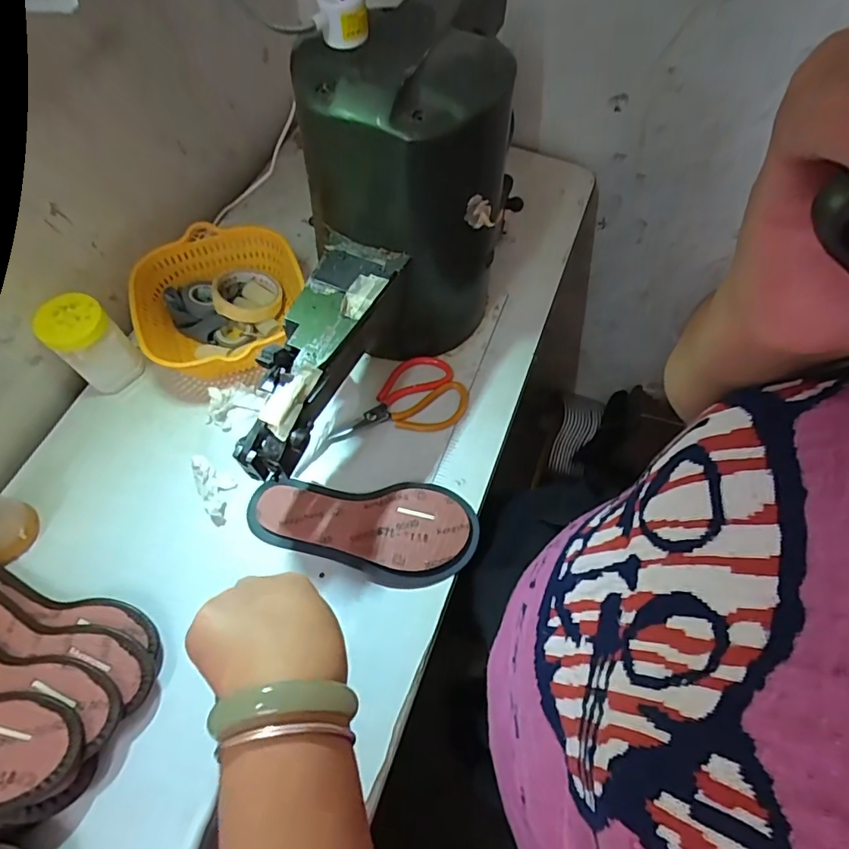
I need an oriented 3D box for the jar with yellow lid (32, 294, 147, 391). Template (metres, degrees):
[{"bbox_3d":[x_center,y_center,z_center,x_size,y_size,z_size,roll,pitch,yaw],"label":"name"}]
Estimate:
[{"bbox_3d":[-0.401,-0.095,0.616,0.073,0.119,0.062,-39,69,-17],"label":"jar with yellow lid"}]

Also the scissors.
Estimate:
[{"bbox_3d":[-0.054,-0.017,0.639,0.221,0.014,0.097,-22,65,-9],"label":"scissors"}]

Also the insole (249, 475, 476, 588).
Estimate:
[{"bbox_3d":[-0.070,0.120,0.570,0.254,0.030,0.108,2,65,2],"label":"insole"}]

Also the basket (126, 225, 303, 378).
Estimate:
[{"bbox_3d":[-0.261,-0.149,0.665,0.206,0.085,0.216,-4,63,-1],"label":"basket"}]

